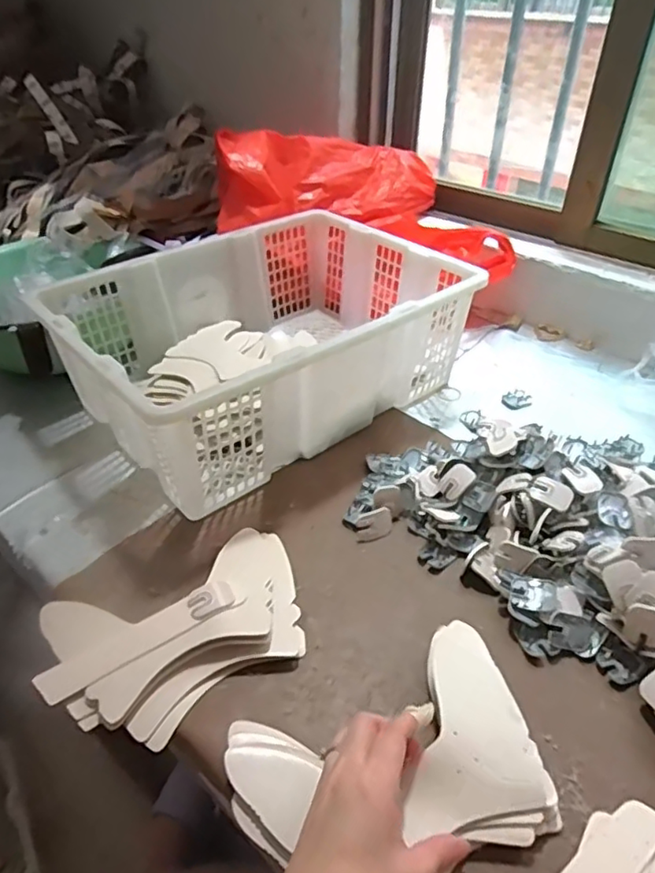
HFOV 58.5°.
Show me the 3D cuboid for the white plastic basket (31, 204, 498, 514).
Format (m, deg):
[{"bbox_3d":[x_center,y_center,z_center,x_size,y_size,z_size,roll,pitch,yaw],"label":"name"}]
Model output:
[{"bbox_3d":[-0.075,-0.131,0.780,0.480,0.167,0.346,-26,46,-29],"label":"white plastic basket"}]

